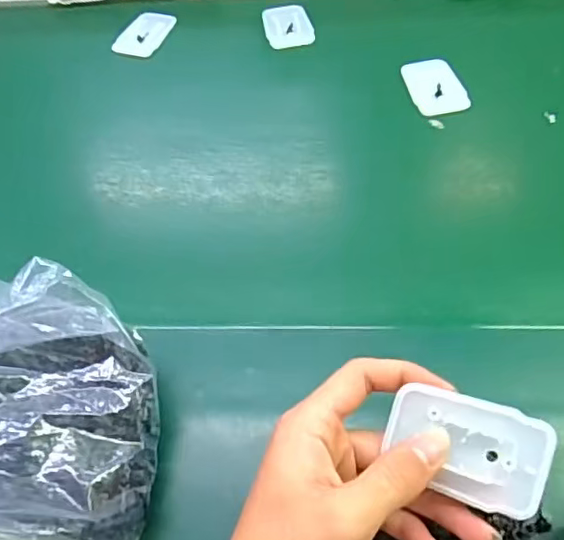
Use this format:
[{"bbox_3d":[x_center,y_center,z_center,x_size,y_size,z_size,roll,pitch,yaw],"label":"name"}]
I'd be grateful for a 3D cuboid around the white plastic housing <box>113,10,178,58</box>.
[{"bbox_3d":[-0.135,-0.235,0.567,0.040,0.006,0.063,22,64,4],"label":"white plastic housing"}]

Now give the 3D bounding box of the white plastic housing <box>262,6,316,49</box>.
[{"bbox_3d":[0.005,-0.238,0.558,0.045,0.008,0.063,-14,56,-5],"label":"white plastic housing"}]

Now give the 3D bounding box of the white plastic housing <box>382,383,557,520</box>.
[{"bbox_3d":[0.082,0.080,0.255,0.069,0.012,0.044,14,88,13],"label":"white plastic housing"}]

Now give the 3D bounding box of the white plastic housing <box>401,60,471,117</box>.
[{"bbox_3d":[0.132,-0.158,0.492,0.043,0.011,0.059,-11,56,-3],"label":"white plastic housing"}]

